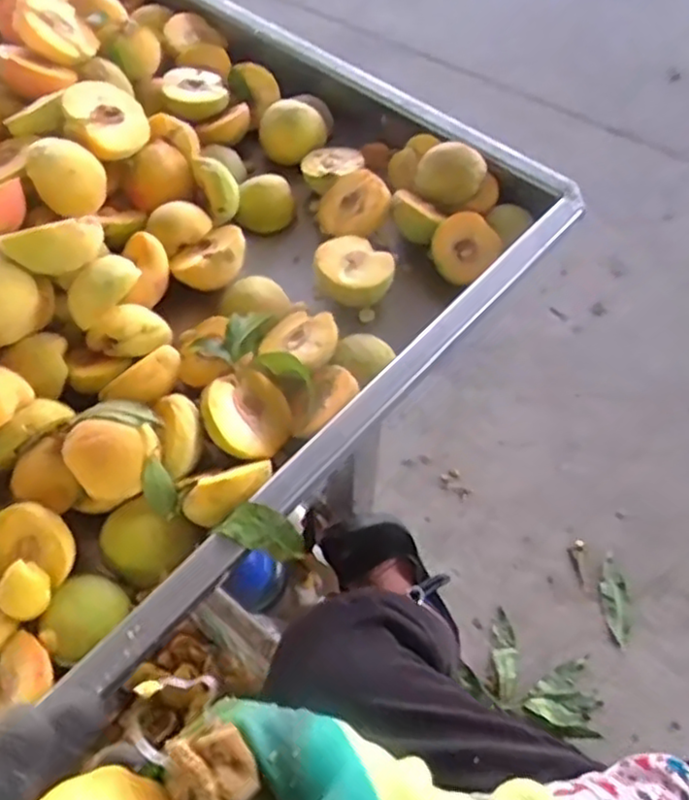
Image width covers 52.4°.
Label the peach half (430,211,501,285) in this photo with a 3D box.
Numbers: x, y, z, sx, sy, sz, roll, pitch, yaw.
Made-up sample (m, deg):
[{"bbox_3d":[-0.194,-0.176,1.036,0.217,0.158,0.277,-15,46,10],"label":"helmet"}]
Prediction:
[{"bbox_3d":[0.102,-0.129,0.600,0.053,0.030,0.056,29,99,2],"label":"peach half"}]

